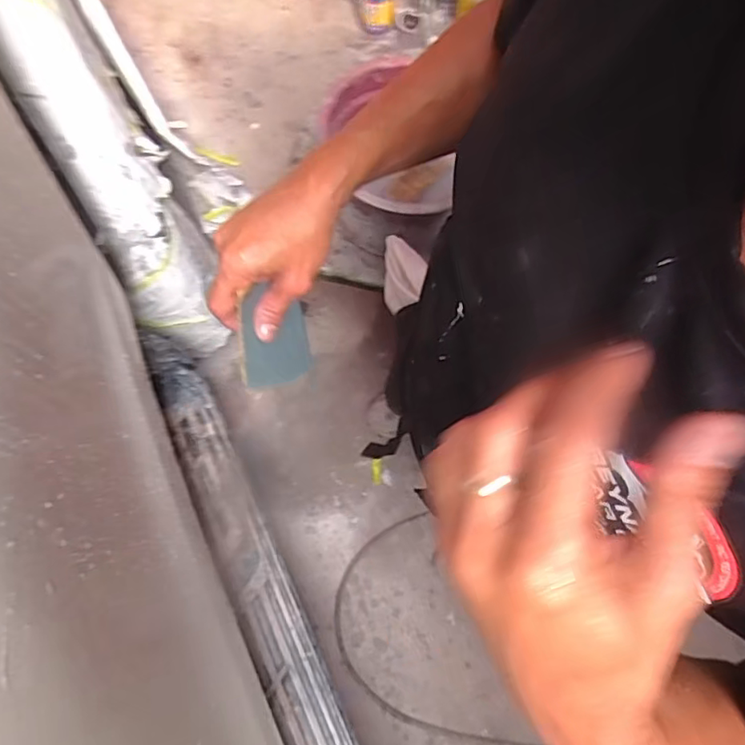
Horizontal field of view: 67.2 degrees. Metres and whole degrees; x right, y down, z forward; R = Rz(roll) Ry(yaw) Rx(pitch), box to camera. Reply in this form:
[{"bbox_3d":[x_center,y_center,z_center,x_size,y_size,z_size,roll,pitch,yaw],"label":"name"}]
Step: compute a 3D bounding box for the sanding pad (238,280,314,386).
[{"bbox_3d":[-0.082,-0.030,0.473,0.060,0.101,0.004,-15,45,-22],"label":"sanding pad"}]

